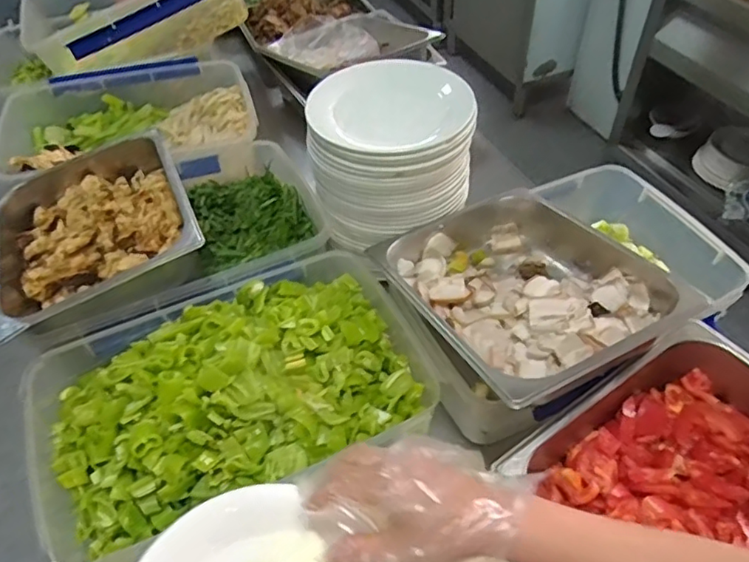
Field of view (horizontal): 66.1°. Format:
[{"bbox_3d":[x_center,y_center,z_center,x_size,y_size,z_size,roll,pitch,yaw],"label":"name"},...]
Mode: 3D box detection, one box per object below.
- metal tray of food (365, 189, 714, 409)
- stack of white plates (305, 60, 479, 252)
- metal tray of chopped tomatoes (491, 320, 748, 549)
[{"bbox_3d":[0.188,0.007,0.753,0.289,0.127,0.322,-23,53,-17],"label":"metal tray of food"},{"bbox_3d":[0.024,-0.196,0.879,0.240,0.169,0.210,-15,51,-11],"label":"stack of white plates"},{"bbox_3d":[0.337,0.224,0.615,0.341,0.102,0.276,-26,53,-19],"label":"metal tray of chopped tomatoes"}]

